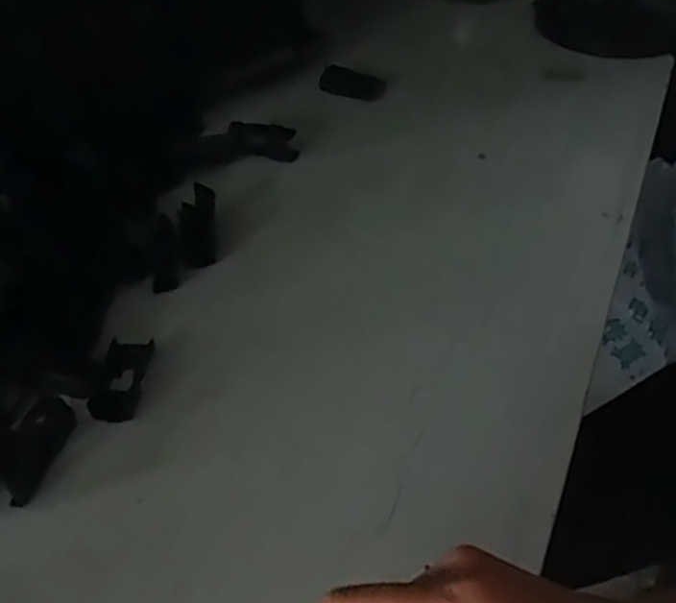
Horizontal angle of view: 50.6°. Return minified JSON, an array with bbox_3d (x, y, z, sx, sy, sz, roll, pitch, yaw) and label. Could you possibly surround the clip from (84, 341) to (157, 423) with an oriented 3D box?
[{"bbox_3d":[-0.122,0.044,0.402,0.025,0.006,0.052,3,45,3],"label":"clip"}]

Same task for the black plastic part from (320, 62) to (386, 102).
[{"bbox_3d":[0.012,-0.186,0.611,0.055,0.015,0.023,17,48,16],"label":"black plastic part"}]

